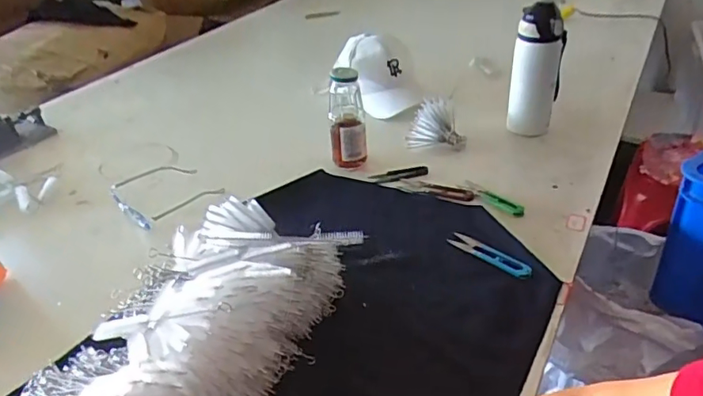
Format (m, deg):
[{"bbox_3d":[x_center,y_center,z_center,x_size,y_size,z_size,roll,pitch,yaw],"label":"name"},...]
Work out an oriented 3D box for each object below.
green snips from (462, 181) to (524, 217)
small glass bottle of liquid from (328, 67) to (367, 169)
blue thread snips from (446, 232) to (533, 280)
[{"bbox_3d":[0.218,0.000,0.815,0.029,0.012,0.116,-26,38,-30],"label":"green snips"},{"bbox_3d":[-0.008,-0.129,0.889,0.061,0.169,0.047,-6,32,-1],"label":"small glass bottle of liquid"},{"bbox_3d":[0.182,0.074,0.697,0.026,0.008,0.123,-28,38,-31],"label":"blue thread snips"}]

